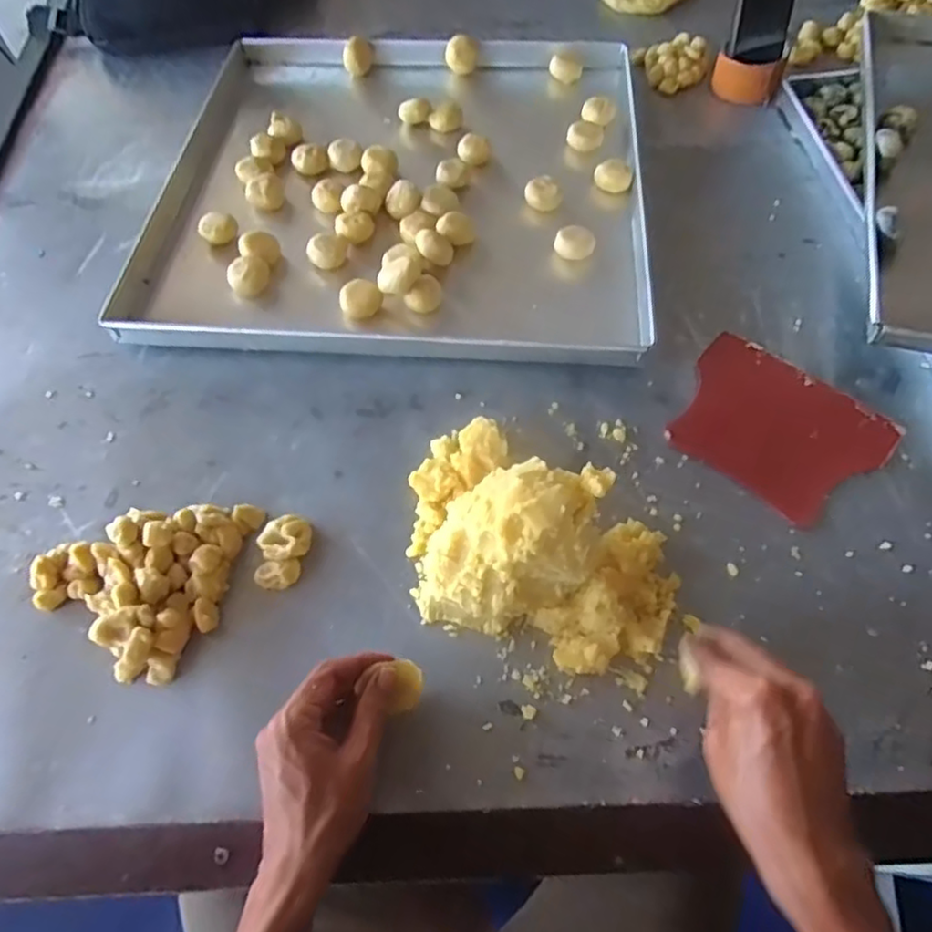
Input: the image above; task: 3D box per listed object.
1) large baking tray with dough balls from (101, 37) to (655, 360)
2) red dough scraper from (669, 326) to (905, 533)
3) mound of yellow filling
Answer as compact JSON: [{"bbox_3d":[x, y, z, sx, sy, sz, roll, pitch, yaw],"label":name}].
[{"bbox_3d":[-0.064,-0.325,0.721,0.506,0.037,0.515,5,61,3],"label":"large baking tray with dough balls"},{"bbox_3d":[0.267,-0.035,0.561,0.167,0.004,0.132,38,73,21],"label":"red dough scraper"},{"bbox_3d":[0.043,0.048,0.464,0.226,0.107,0.152,31,65,17],"label":"mound of yellow filling"}]

